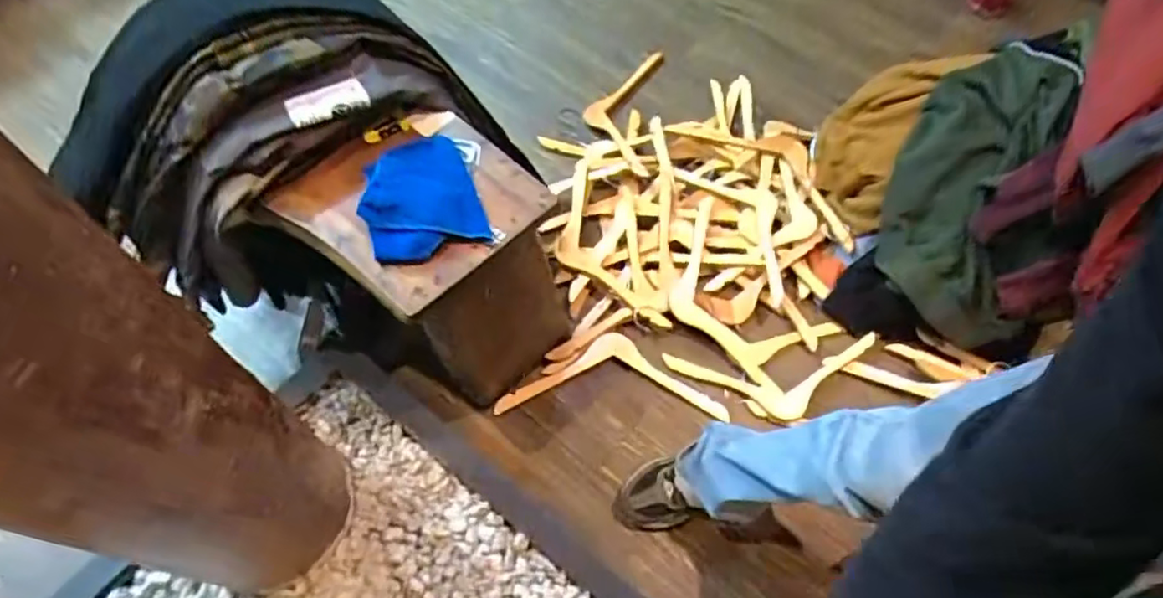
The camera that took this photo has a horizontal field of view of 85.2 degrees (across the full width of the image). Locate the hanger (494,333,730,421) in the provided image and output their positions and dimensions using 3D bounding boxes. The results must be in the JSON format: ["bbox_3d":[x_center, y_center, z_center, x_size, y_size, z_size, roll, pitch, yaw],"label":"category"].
[{"bbox_3d":[0.058,0.141,1.178,0.421,0.013,0.148,2,79,-2],"label":"hanger"}]

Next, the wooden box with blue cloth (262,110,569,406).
[{"bbox_3d":[-0.202,-0.037,0.985,0.256,0.460,0.287,41,68,18],"label":"wooden box with blue cloth"}]

